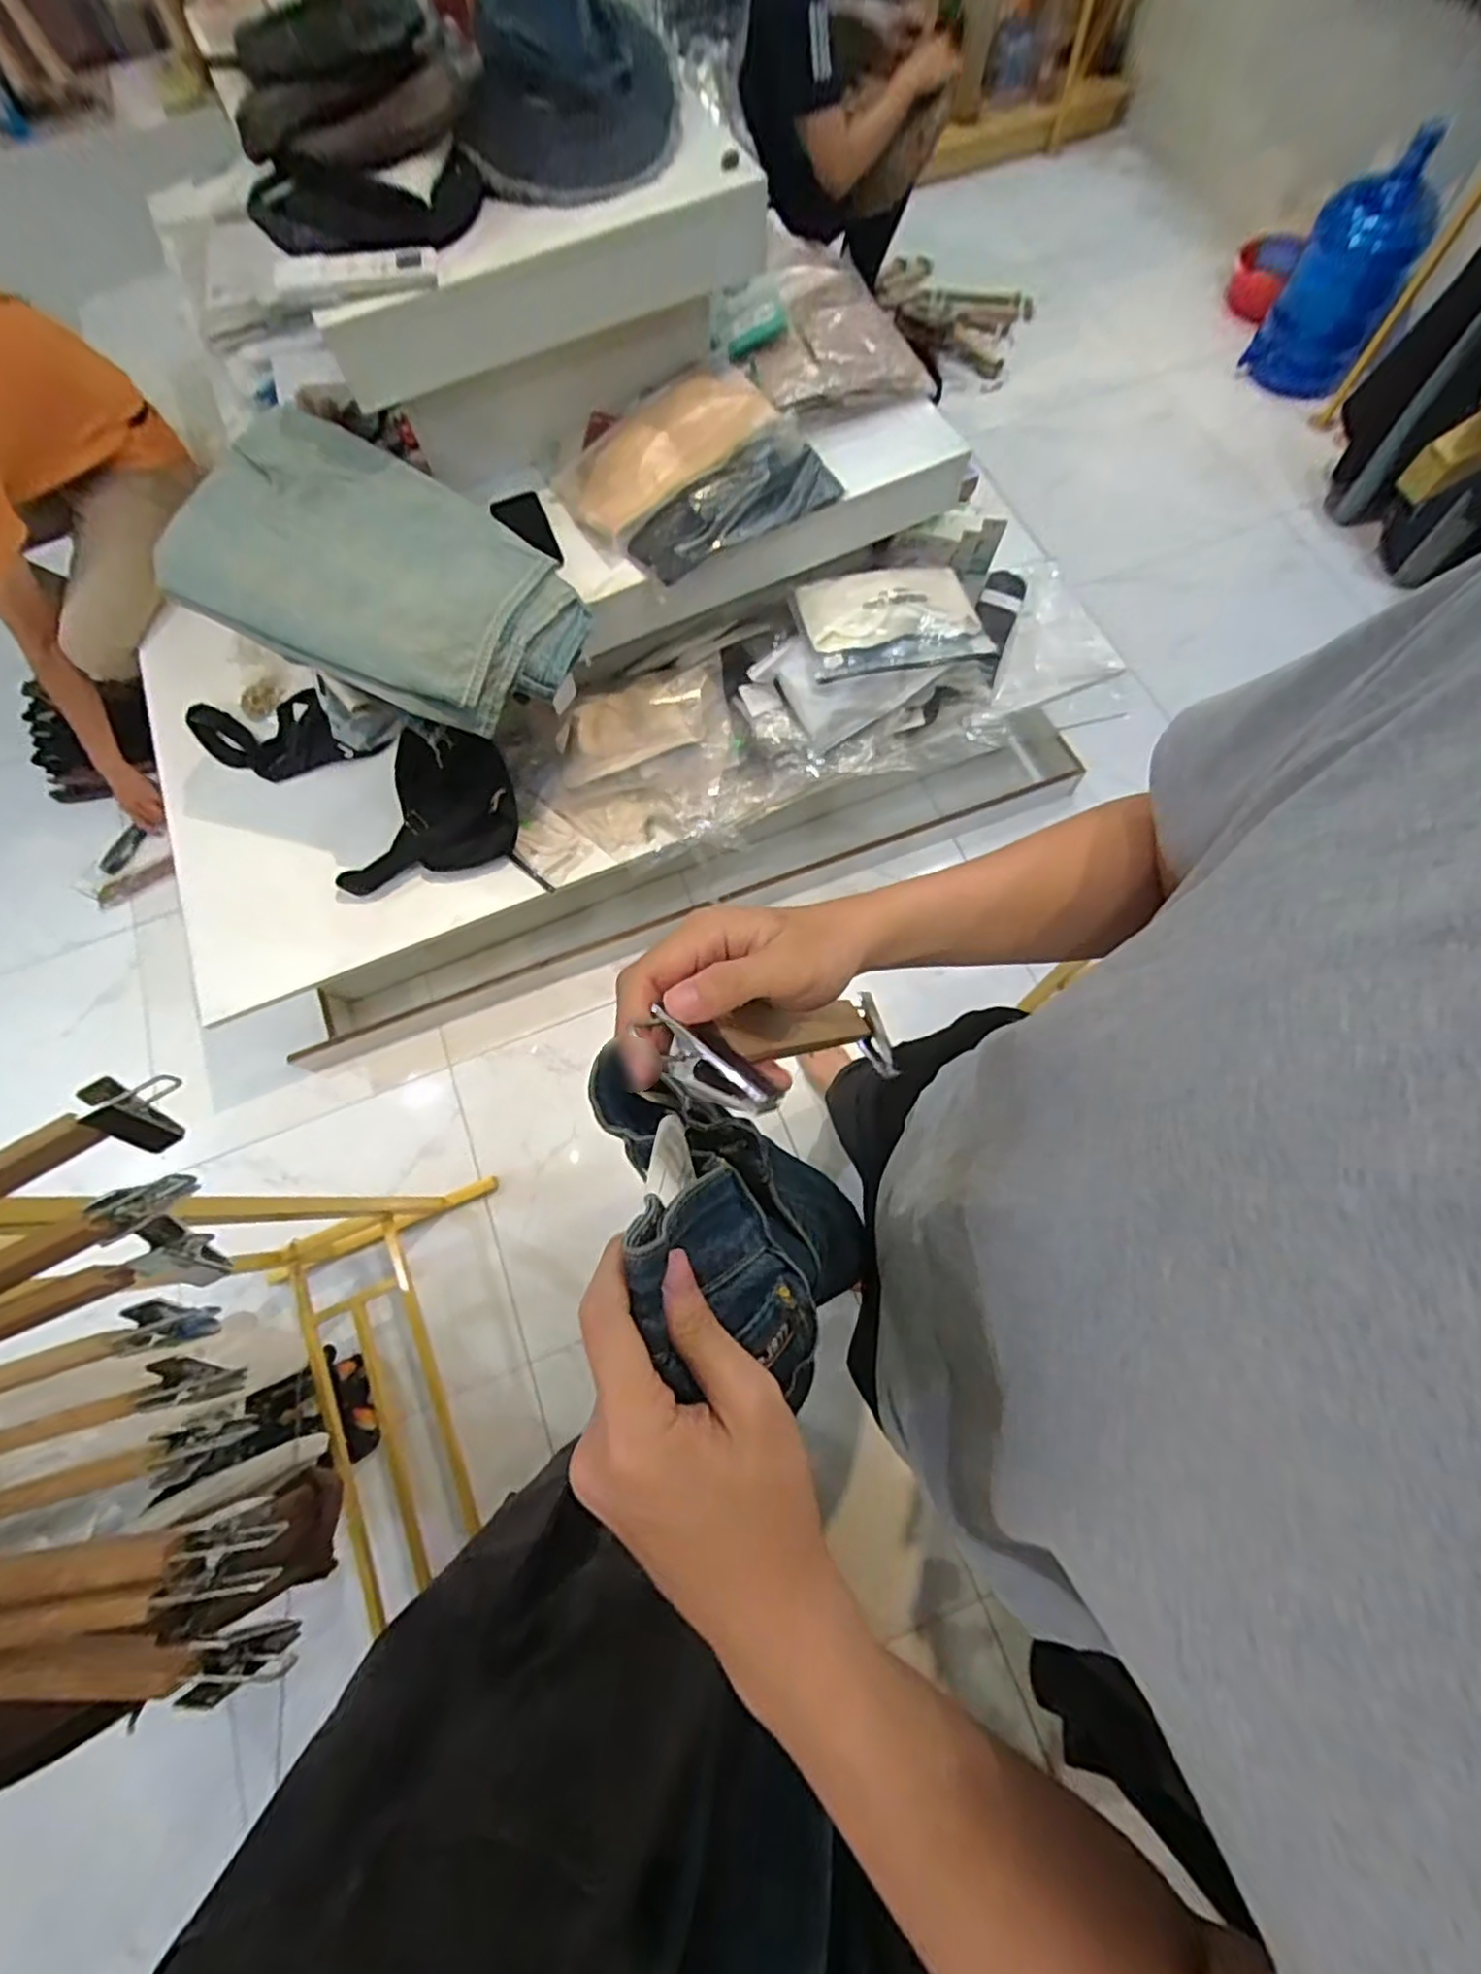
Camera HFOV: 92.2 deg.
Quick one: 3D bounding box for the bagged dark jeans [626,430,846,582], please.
[{"bbox_3d":[-0.007,-0.749,1.119,0.326,0.065,0.112,-41,74,-10],"label":"bagged dark jeans"}]

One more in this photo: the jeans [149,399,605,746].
[{"bbox_3d":[-0.493,-0.586,1.010,0.525,0.067,0.329,24,78,-10],"label":"jeans"}]

